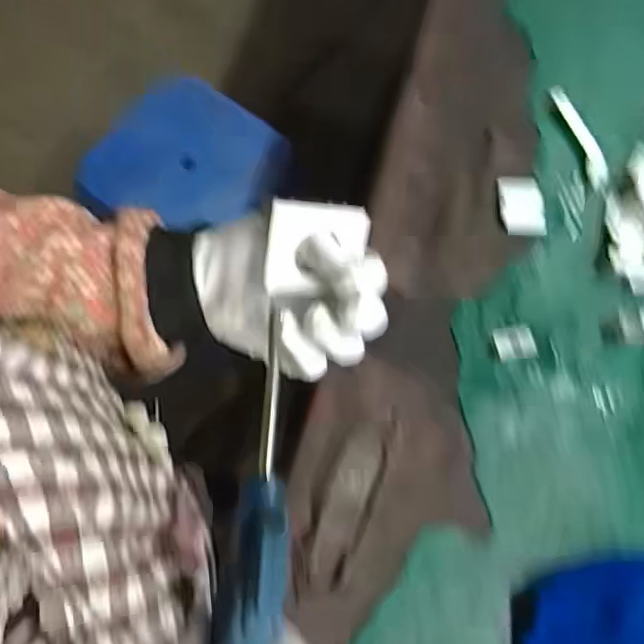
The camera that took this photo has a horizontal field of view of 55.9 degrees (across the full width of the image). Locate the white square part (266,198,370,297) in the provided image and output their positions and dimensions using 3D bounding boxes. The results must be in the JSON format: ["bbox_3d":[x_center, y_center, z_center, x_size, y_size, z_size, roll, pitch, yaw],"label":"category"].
[{"bbox_3d":[-0.002,-0.041,0.353,0.061,0.005,0.055,-1,112,-22],"label":"white square part"}]

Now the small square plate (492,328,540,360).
[{"bbox_3d":[0.178,0.020,0.559,0.038,0.010,0.029,-7,74,-3],"label":"small square plate"}]

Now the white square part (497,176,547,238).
[{"bbox_3d":[0.197,-0.115,0.596,0.043,0.004,0.061,-1,74,-2],"label":"white square part"}]

